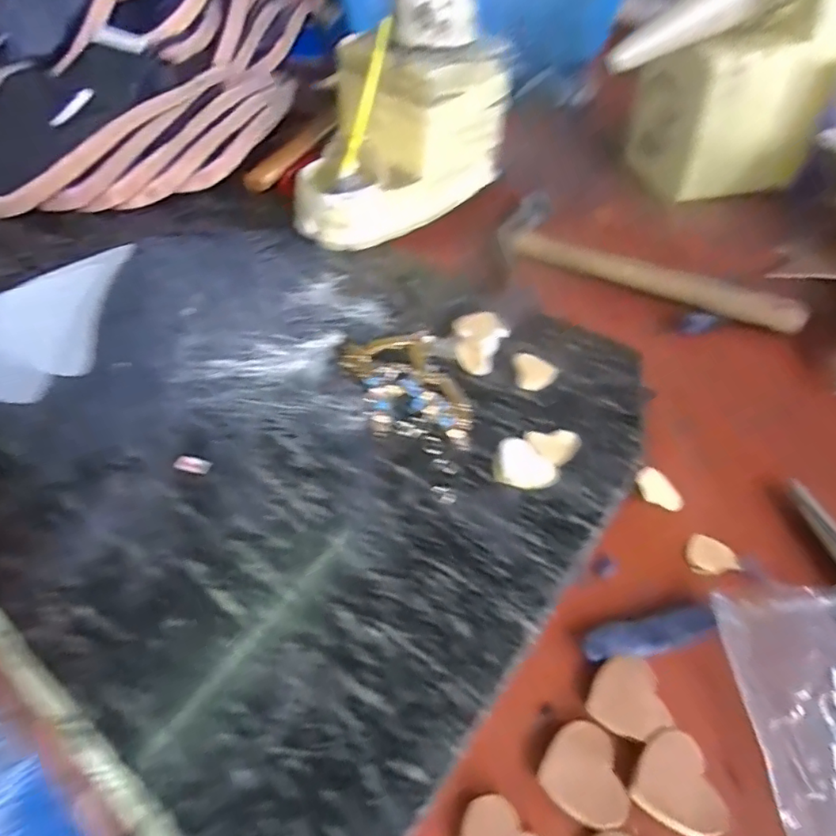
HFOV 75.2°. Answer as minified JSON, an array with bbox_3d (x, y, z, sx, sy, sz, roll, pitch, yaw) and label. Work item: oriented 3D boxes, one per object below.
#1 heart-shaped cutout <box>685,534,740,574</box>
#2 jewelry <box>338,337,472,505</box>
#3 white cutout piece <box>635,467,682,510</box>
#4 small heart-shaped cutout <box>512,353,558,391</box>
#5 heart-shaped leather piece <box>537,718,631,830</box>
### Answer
[{"bbox_3d":[0.153,0.071,0.284,0.026,0.004,0.022,1,47,1],"label":"heart-shaped cutout"},{"bbox_3d":[0.000,-0.007,0.333,0.059,0.006,0.135,-17,49,-16],"label":"jewelry"},{"bbox_3d":[0.134,0.041,0.303,0.021,0.004,0.027,-23,72,-24],"label":"white cutout piece"},{"bbox_3d":[0.075,-0.029,0.352,0.029,0.004,0.027,3,61,-5],"label":"small heart-shaped cutout"},{"bbox_3d":[0.068,0.139,0.214,0.033,0.004,0.034,0,47,0],"label":"heart-shaped leather piece"}]

